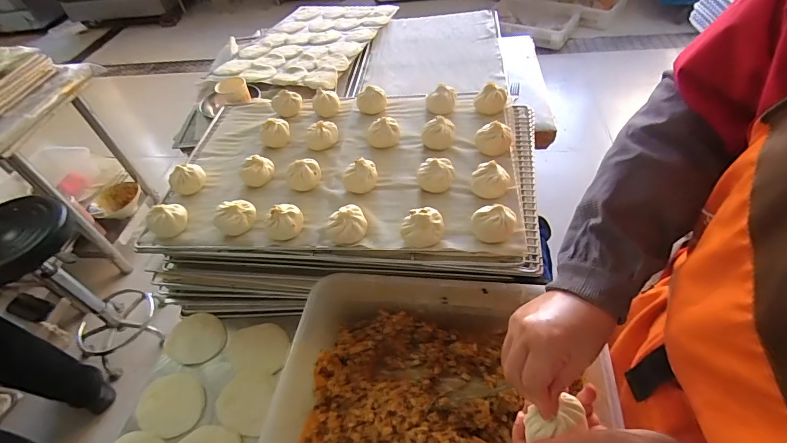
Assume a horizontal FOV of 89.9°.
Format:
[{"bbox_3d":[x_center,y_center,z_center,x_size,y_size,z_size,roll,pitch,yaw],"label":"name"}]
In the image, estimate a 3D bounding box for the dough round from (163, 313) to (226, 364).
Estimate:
[{"bbox_3d":[-0.337,0.198,0.669,0.103,0.007,0.083,6,50,13],"label":"dough round"}]

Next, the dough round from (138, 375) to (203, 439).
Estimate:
[{"bbox_3d":[-0.337,0.276,0.599,0.099,0.013,0.084,10,51,16],"label":"dough round"}]

